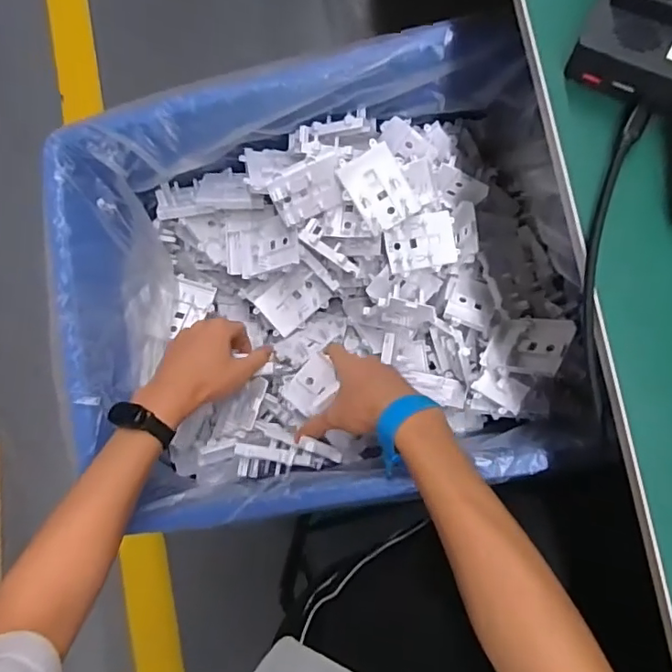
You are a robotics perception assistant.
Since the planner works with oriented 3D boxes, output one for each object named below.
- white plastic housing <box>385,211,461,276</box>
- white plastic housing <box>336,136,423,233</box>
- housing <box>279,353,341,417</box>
[{"bbox_3d":[0.097,-0.106,0.614,0.083,0.011,0.062,-10,95,-13],"label":"white plastic housing"},{"bbox_3d":[0.046,-0.157,0.575,0.060,0.011,0.086,-30,111,12],"label":"white plastic housing"},{"bbox_3d":[-0.025,0.052,0.564,0.042,0.017,0.058,41,73,12],"label":"housing"}]

